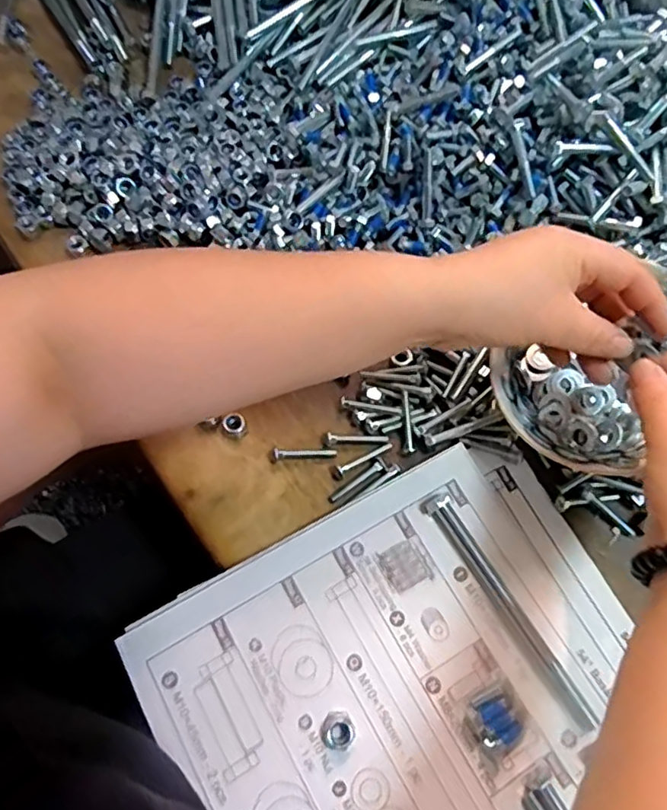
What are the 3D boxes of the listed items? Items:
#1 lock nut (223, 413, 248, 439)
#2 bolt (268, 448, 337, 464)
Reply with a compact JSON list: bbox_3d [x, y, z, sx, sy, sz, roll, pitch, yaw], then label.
[{"bbox_3d":[-0.066,0.014,0.400,0.015,0.009,0.015,0,68,-1],"label":"lock nut"},{"bbox_3d":[-0.021,0.033,0.398,0.044,0.009,0.008,-4,68,-3],"label":"bolt"}]

